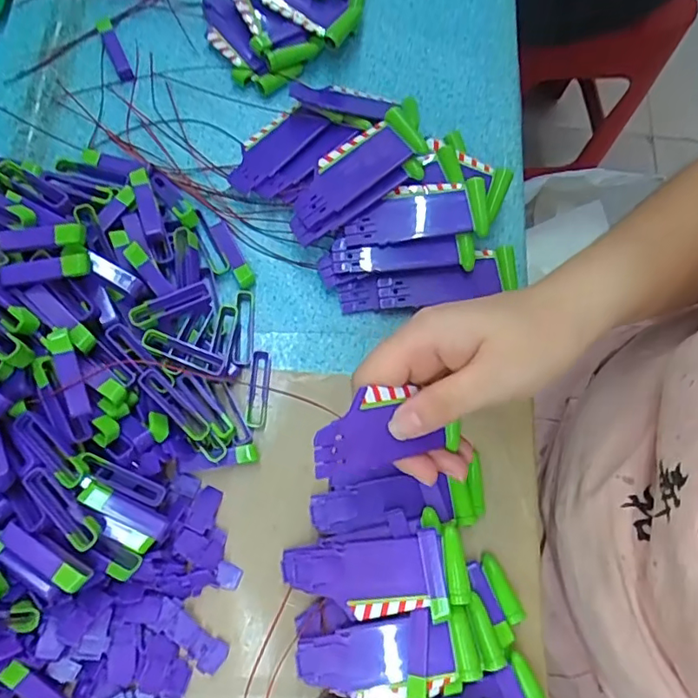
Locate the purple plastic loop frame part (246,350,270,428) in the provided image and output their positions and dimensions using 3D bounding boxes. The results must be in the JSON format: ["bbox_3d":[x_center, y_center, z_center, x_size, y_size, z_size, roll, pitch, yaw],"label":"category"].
[{"bbox_3d":[-0.055,0.023,0.332,0.012,0.008,0.047,4,74,-4],"label":"purple plastic loop frame part"}]

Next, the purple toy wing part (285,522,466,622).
[{"bbox_3d":[0.012,0.120,0.296,0.098,0.009,0.042,-5,73,11],"label":"purple toy wing part"}]

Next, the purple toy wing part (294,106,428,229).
[{"bbox_3d":[0.003,-0.112,0.344,0.089,0.009,0.034,-37,77,5],"label":"purple toy wing part"}]

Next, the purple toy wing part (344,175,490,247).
[{"bbox_3d":[0.042,-0.086,0.347,0.088,0.008,0.034,-4,87,4],"label":"purple toy wing part"}]

